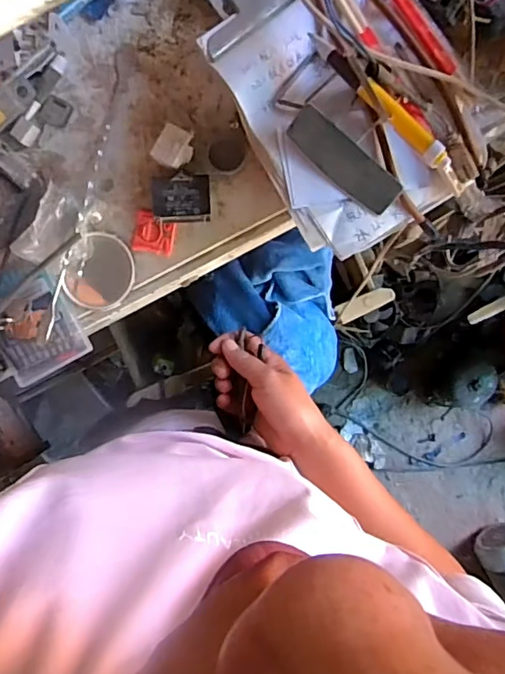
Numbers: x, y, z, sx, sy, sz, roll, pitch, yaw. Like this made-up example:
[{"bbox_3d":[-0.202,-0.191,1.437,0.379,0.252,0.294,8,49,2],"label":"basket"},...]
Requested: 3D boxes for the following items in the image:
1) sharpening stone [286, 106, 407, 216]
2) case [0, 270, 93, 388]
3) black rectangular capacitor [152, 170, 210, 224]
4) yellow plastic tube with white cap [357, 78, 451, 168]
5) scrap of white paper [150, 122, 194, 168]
[{"bbox_3d":[0.064,-0.122,0.370,0.087,0.011,0.029,37,93,-3],"label":"sharpening stone"},{"bbox_3d":[-0.185,-0.013,0.443,0.067,0.015,0.091,-27,95,2],"label":"case"},{"bbox_3d":[-0.058,-0.115,0.440,0.047,0.022,0.039,-3,95,0],"label":"black rectangular capacitor"},{"bbox_3d":[0.102,-0.142,0.355,0.075,0.011,0.012,42,93,-4],"label":"yellow plastic tube with white cap"},{"bbox_3d":[-0.065,-0.154,0.433,0.029,0.016,0.031,23,94,-2],"label":"scrap of white paper"}]

